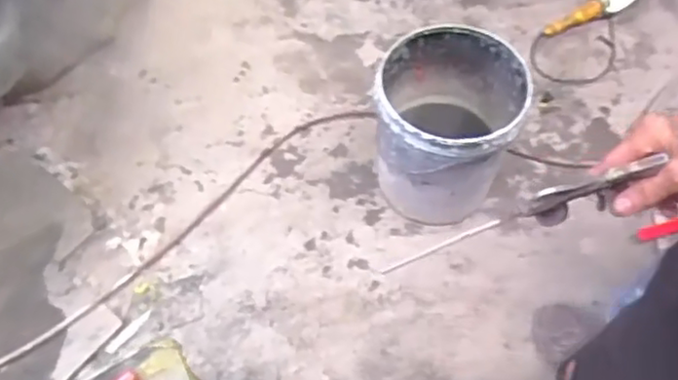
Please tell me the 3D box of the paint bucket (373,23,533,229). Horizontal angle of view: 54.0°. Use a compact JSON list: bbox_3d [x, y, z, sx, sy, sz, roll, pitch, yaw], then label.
[{"bbox_3d":[0.230,-0.138,1.479,0.288,0.361,0.313,19,62,11],"label":"paint bucket"}]

